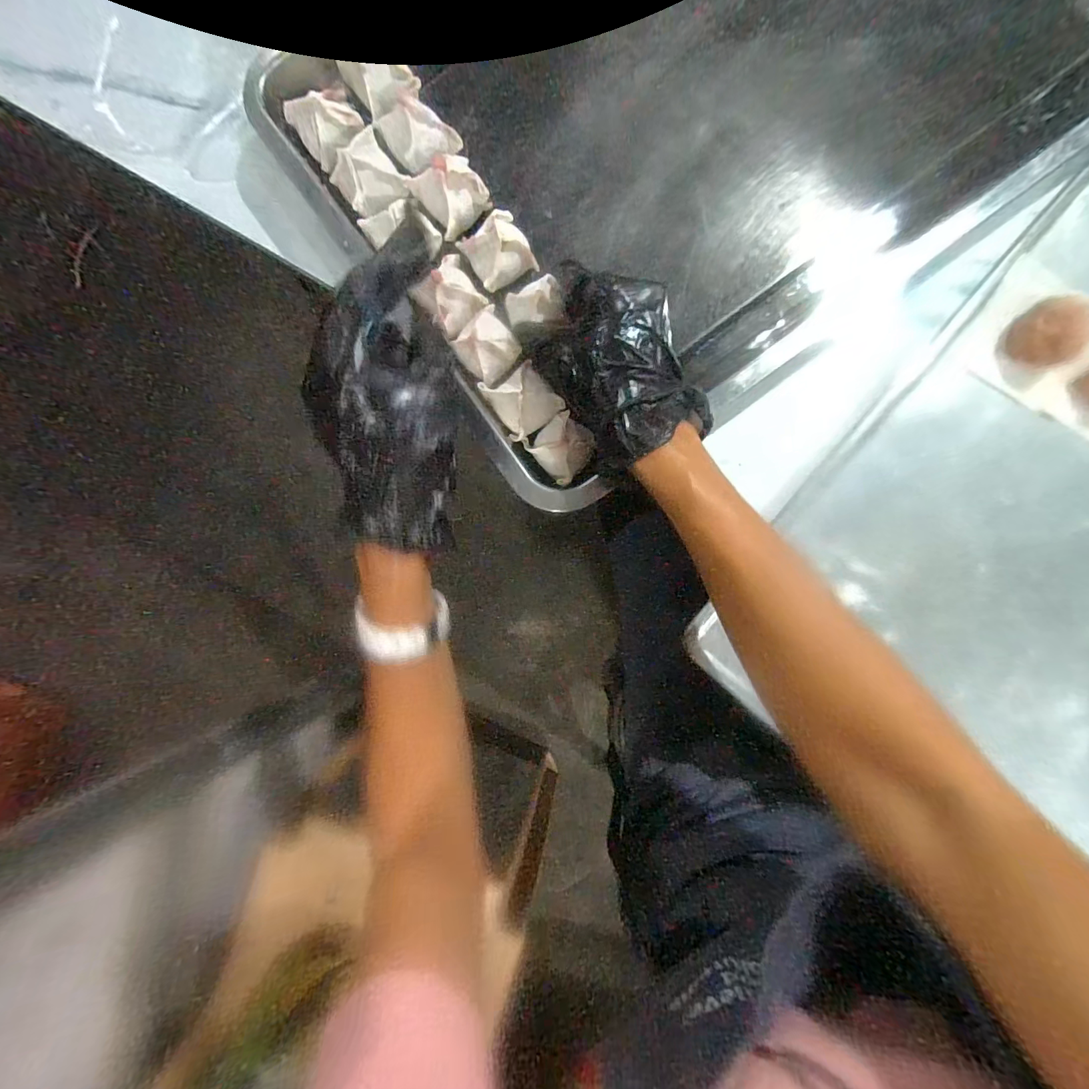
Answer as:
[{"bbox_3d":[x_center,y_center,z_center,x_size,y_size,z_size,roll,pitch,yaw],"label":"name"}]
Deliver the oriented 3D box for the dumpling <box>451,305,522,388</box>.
[{"bbox_3d":[-0.040,-0.141,0.332,0.039,0.022,0.042,-41,87,2],"label":"dumpling"}]

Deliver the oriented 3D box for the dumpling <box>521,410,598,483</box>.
[{"bbox_3d":[0.012,-0.067,0.326,0.037,0.022,0.042,-41,87,2],"label":"dumpling"}]

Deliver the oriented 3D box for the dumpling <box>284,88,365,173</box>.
[{"bbox_3d":[-0.157,-0.304,0.341,0.042,0.026,0.039,-37,87,2],"label":"dumpling"}]

